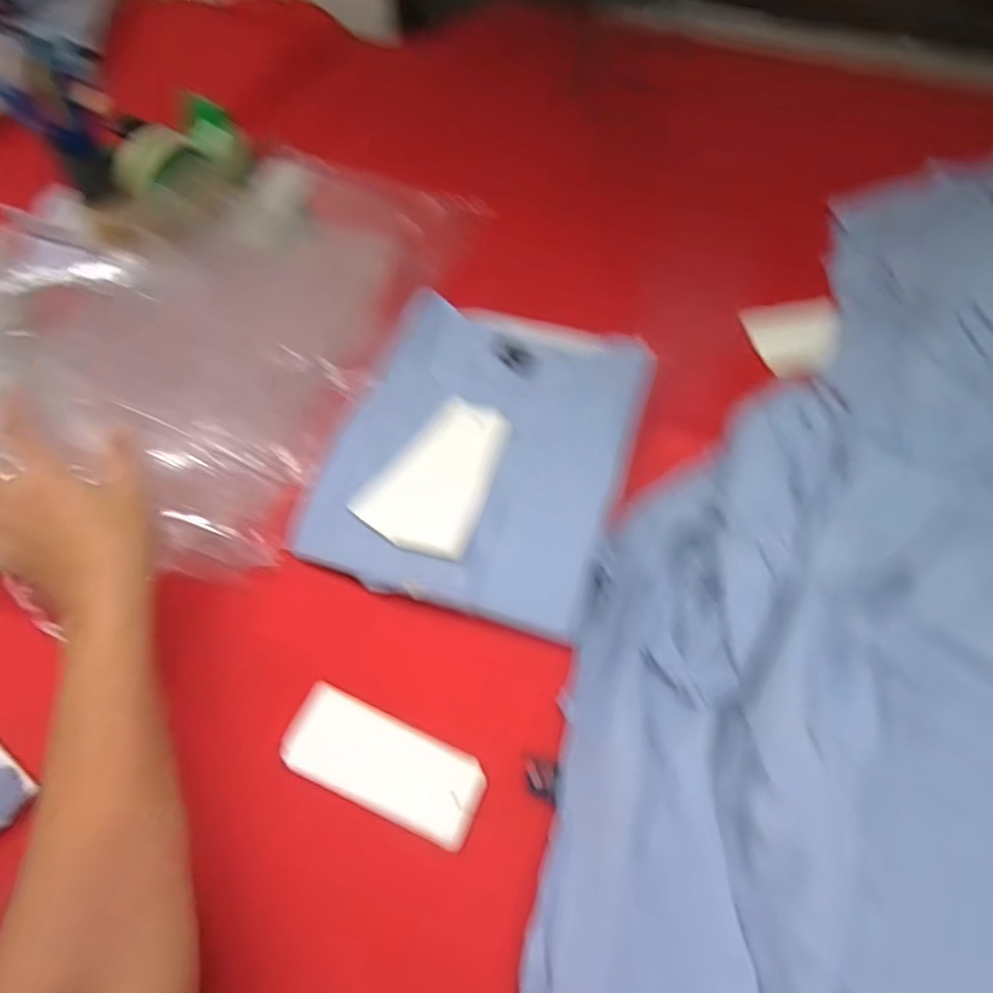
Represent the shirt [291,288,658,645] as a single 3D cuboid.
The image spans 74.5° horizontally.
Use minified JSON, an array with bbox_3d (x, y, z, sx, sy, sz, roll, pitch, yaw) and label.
[{"bbox_3d":[-0.012,-0.043,0.487,0.211,0.027,0.251,14,68,15],"label":"shirt"}]

